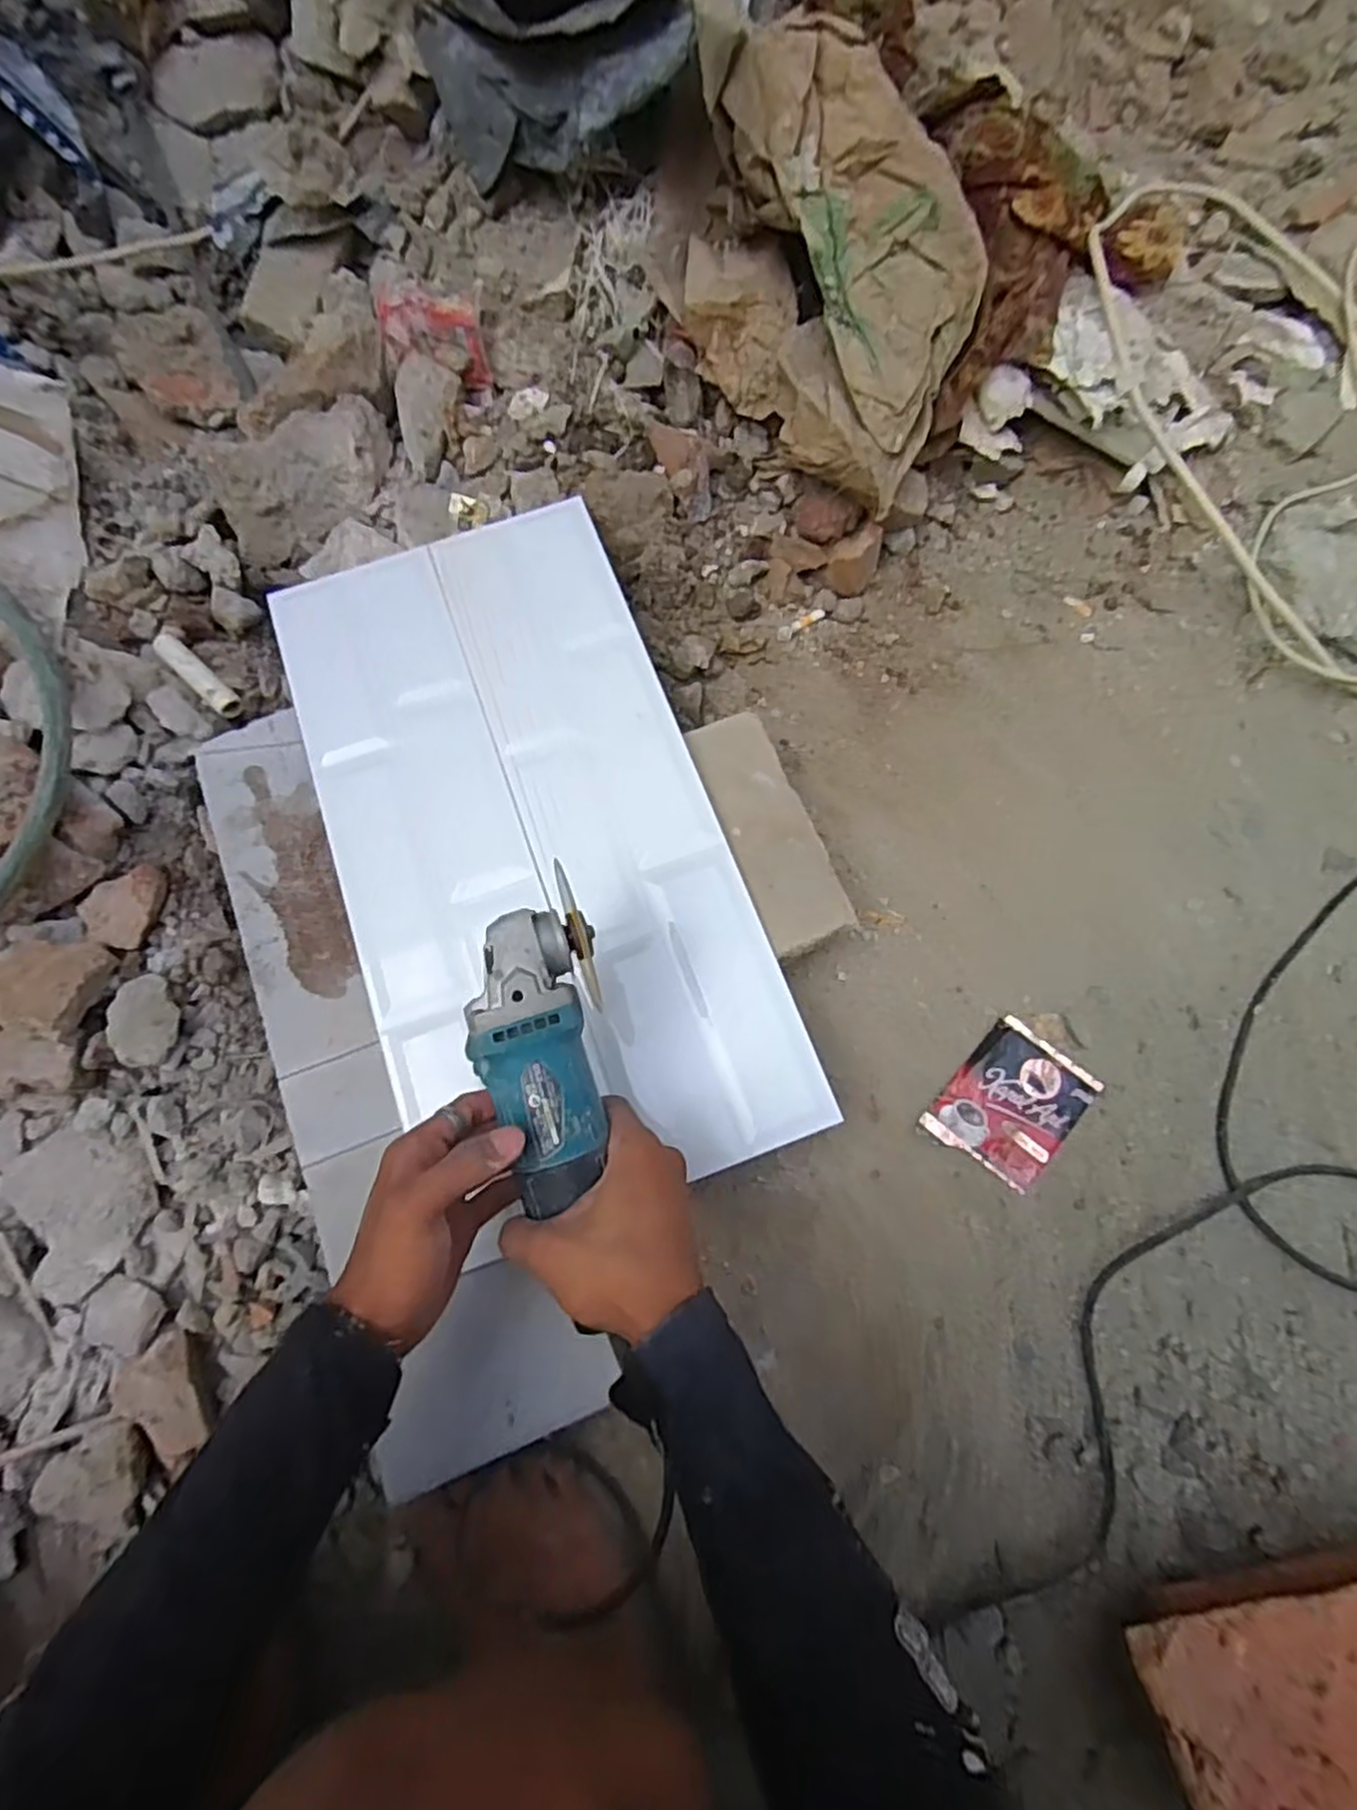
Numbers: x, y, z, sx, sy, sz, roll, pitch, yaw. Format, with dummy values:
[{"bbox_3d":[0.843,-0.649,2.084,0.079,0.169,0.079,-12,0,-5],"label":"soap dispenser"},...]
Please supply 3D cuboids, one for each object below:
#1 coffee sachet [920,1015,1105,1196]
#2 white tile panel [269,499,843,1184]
[{"bbox_3d":[0.265,0.157,0.587,0.089,0.005,0.112,39,85,17],"label":"coffee sachet"},{"bbox_3d":[-0.124,-0.059,0.603,0.293,0.012,0.586,-20,75,-4],"label":"white tile panel"}]

